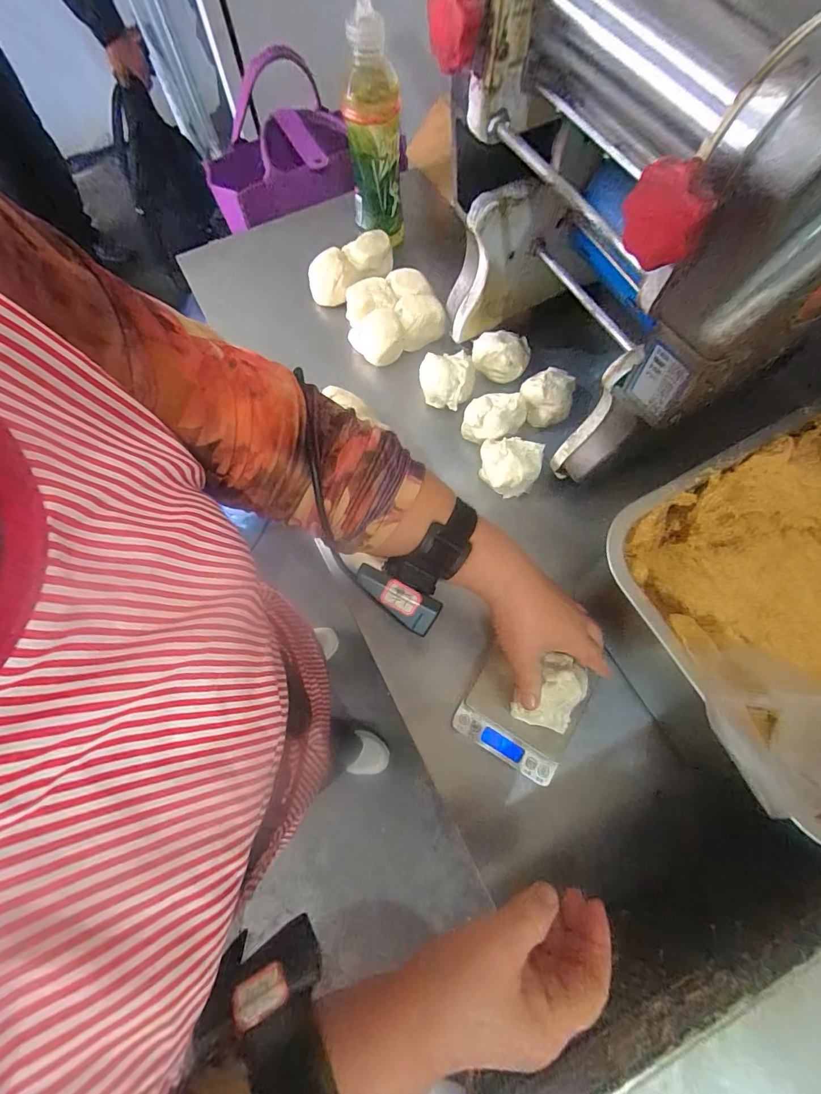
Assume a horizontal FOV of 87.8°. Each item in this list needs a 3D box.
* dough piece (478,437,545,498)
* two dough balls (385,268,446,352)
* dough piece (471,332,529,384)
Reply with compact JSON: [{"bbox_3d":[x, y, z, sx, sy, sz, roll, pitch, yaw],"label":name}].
[{"bbox_3d":[0.113,-0.093,0.487,0.067,0.039,0.056,13,72,5],"label":"dough piece"},{"bbox_3d":[0.006,-0.318,0.565,0.061,0.043,0.103,-14,72,-4],"label":"two dough balls"},{"bbox_3d":[0.115,-0.244,0.540,0.073,0.043,0.056,0,71,0],"label":"dough piece"}]

